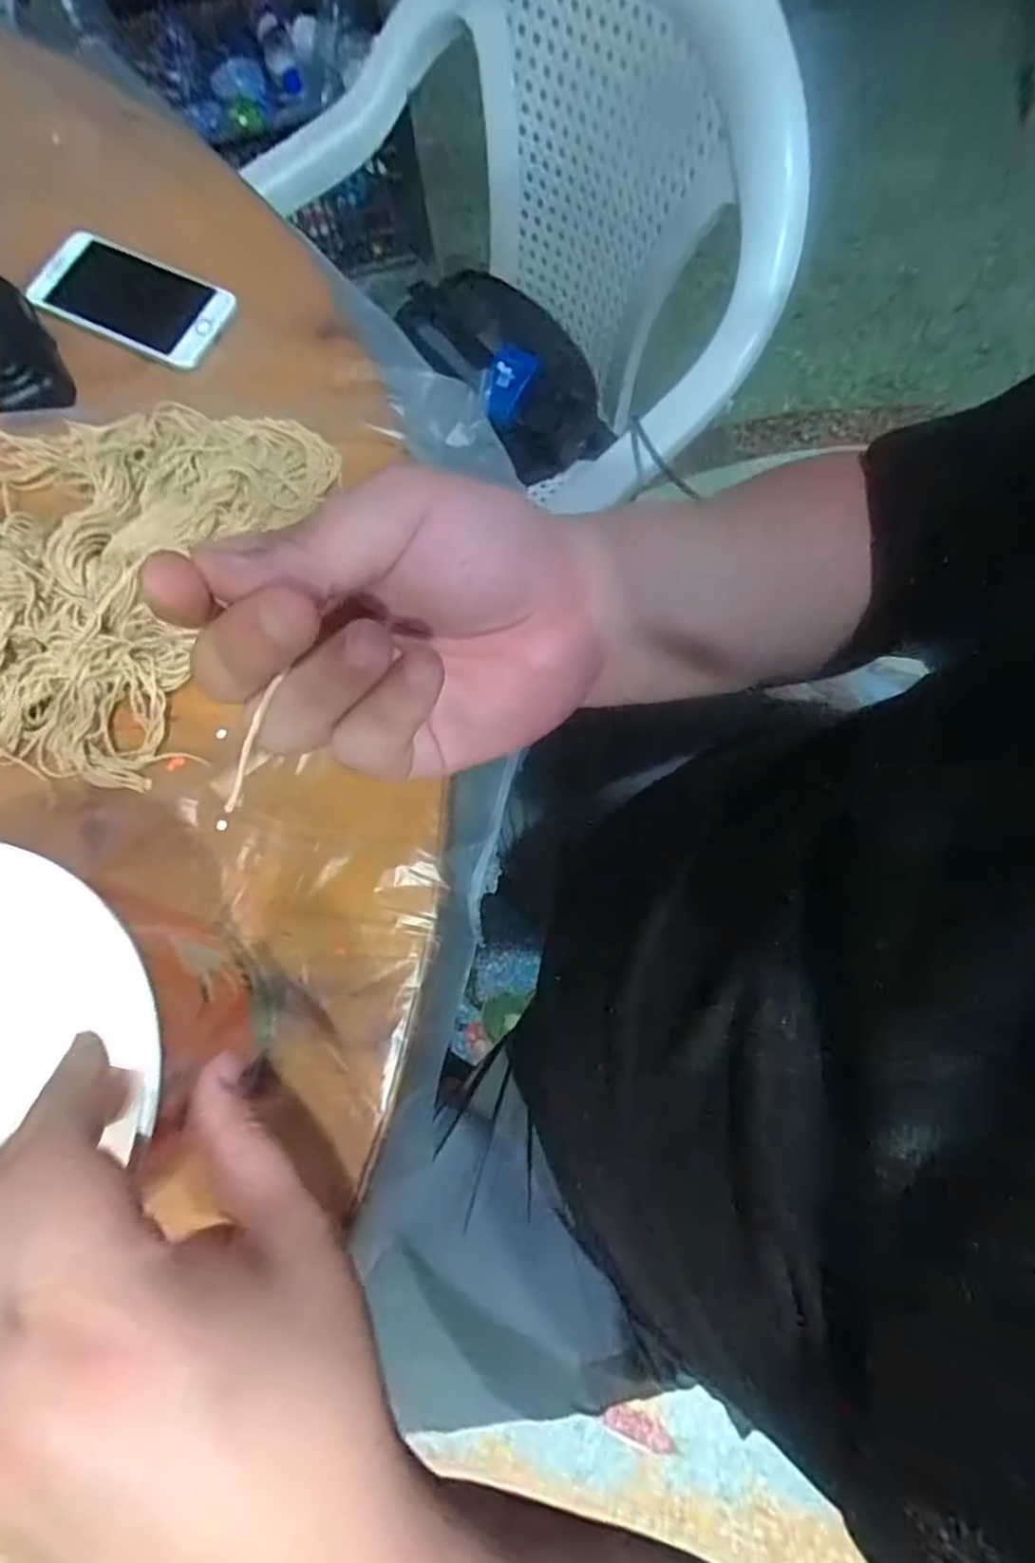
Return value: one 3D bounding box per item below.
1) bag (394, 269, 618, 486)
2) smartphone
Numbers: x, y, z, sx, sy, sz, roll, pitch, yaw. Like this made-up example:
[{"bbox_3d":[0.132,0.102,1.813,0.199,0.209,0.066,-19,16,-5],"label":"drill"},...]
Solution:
[{"bbox_3d":[-0.012,-0.506,0.816,0.134,0.094,0.281,-37,78,-6],"label":"bag"},{"bbox_3d":[-0.249,-0.315,0.432,0.128,0.008,0.065,26,79,8],"label":"smartphone"}]

